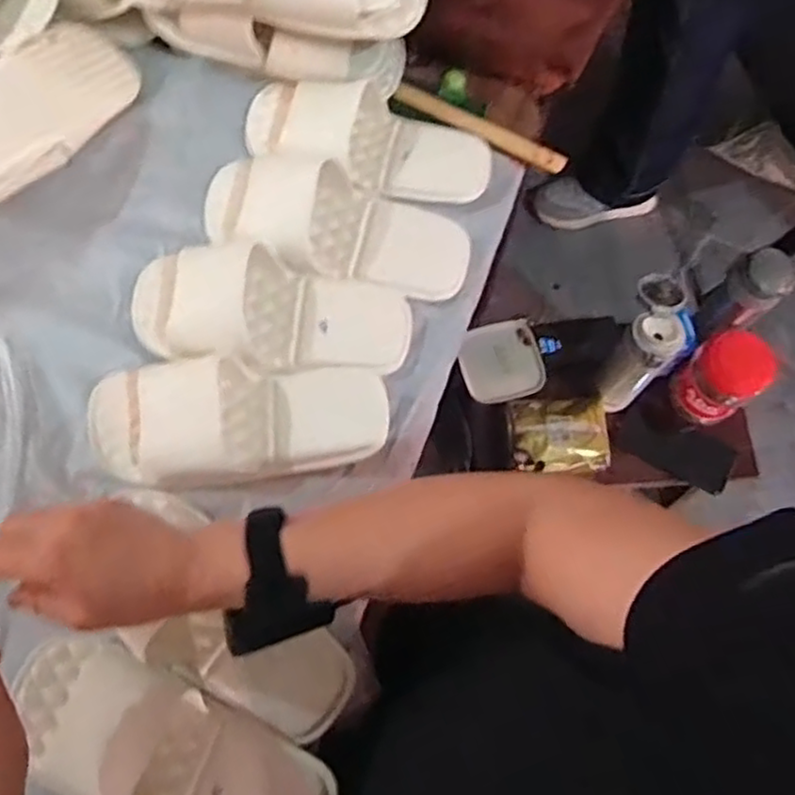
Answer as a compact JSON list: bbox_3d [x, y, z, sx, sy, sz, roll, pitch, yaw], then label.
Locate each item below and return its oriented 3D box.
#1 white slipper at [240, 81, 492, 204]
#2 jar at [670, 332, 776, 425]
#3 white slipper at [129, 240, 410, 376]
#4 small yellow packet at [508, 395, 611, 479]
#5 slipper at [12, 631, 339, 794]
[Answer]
[{"bbox_3d":[-0.030,-0.237,0.651,0.234,0.051,0.103,17,72,5],"label":"white slipper"},{"bbox_3d":[0.440,-0.027,0.958,0.089,0.122,0.092,0,72,-1],"label":"jar"},{"bbox_3d":[-0.111,-0.076,0.585,0.235,0.063,0.098,9,72,2],"label":"white slipper"},{"bbox_3d":[0.222,0.050,0.962,0.131,0.028,0.107,0,72,-1],"label":"small yellow packet"},{"bbox_3d":[-0.160,0.248,0.481,0.239,0.047,0.095,26,73,7],"label":"slipper"}]

